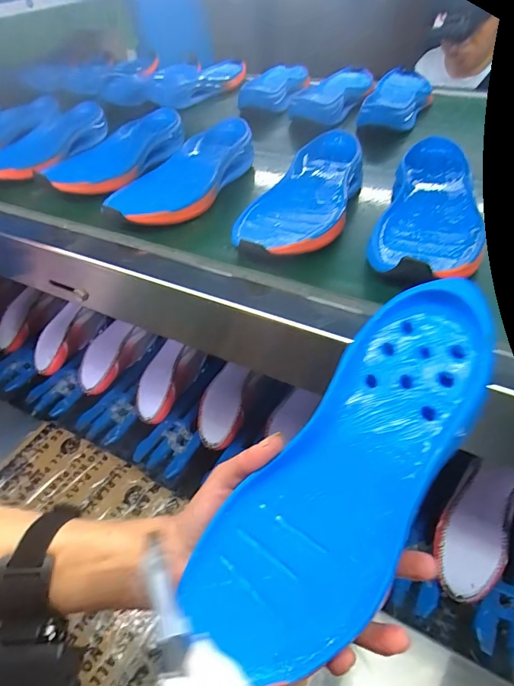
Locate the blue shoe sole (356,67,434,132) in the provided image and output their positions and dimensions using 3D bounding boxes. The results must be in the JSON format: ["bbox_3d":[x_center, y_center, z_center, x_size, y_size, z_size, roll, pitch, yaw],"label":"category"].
[{"bbox_3d":[0.229,-0.392,0.681,0.087,0.031,0.249,13,46,17],"label":"blue shoe sole"}]

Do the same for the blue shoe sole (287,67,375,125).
[{"bbox_3d":[0.140,-0.435,0.742,0.106,0.038,0.247,11,46,16],"label":"blue shoe sole"}]

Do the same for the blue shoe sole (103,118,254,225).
[{"bbox_3d":[-0.085,-0.208,0.525,0.098,0.037,0.237,19,48,23],"label":"blue shoe sole"}]

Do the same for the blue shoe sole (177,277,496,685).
[{"bbox_3d":[0.054,0.073,0.245,0.087,0.027,0.236,32,84,32],"label":"blue shoe sole"}]

